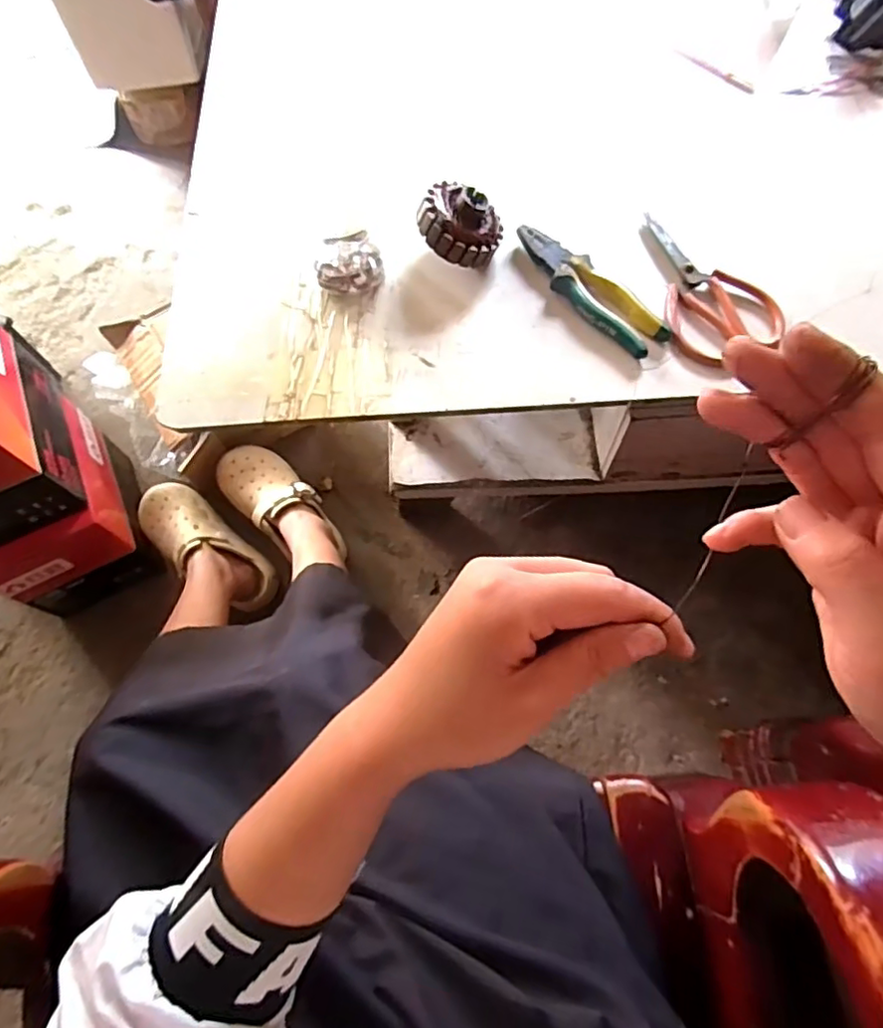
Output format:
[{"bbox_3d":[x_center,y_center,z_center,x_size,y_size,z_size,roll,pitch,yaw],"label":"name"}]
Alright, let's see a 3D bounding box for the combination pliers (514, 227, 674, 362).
[{"bbox_3d":[0.145,-0.228,0.608,0.049,0.023,0.185,-38,71,-11],"label":"combination pliers"}]

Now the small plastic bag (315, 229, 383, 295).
[{"bbox_3d":[-0.097,-0.262,0.634,0.068,0.021,0.065,-13,68,-2],"label":"small plastic bag"}]

